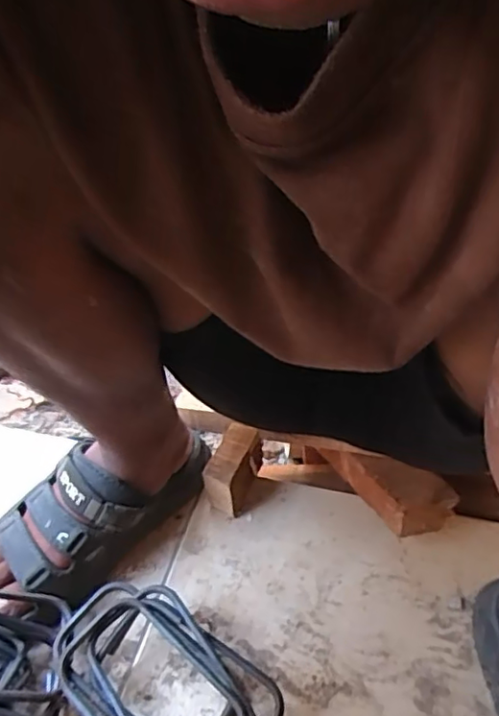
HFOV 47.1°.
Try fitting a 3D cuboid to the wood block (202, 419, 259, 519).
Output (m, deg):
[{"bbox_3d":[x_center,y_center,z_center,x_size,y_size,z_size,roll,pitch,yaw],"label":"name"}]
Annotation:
[{"bbox_3d":[-0.017,0.114,0.589,0.035,0.059,0.077,13,43,18],"label":"wood block"}]

